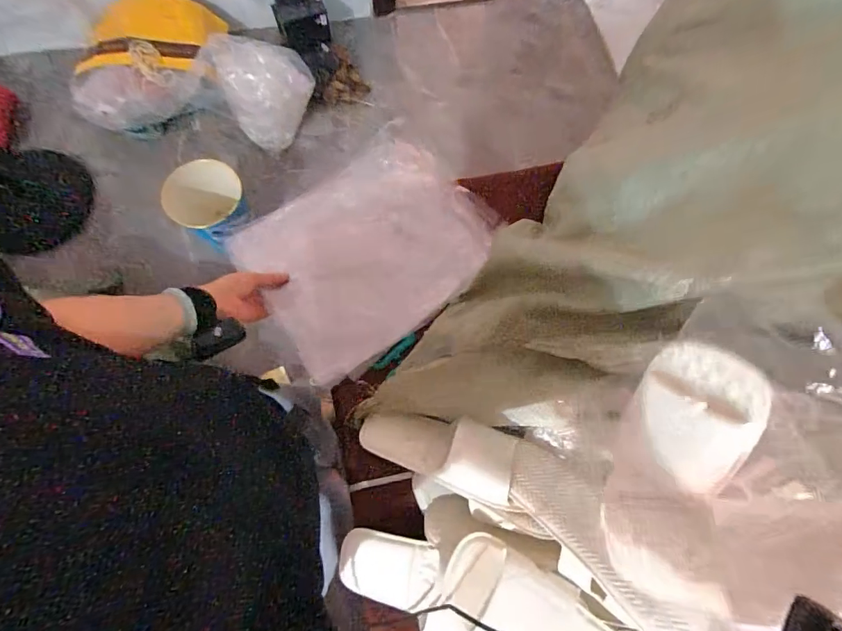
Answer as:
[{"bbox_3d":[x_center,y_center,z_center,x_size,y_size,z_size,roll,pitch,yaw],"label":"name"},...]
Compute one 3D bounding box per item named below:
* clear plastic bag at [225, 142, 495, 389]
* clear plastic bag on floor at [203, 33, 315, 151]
[{"bbox_3d":[-0.085,-0.111,0.723,0.391,0.042,0.301,-38,78,-12],"label":"clear plastic bag"},{"bbox_3d":[-0.548,-0.794,1.549,0.323,0.346,0.172,-11,74,-5],"label":"clear plastic bag on floor"}]

